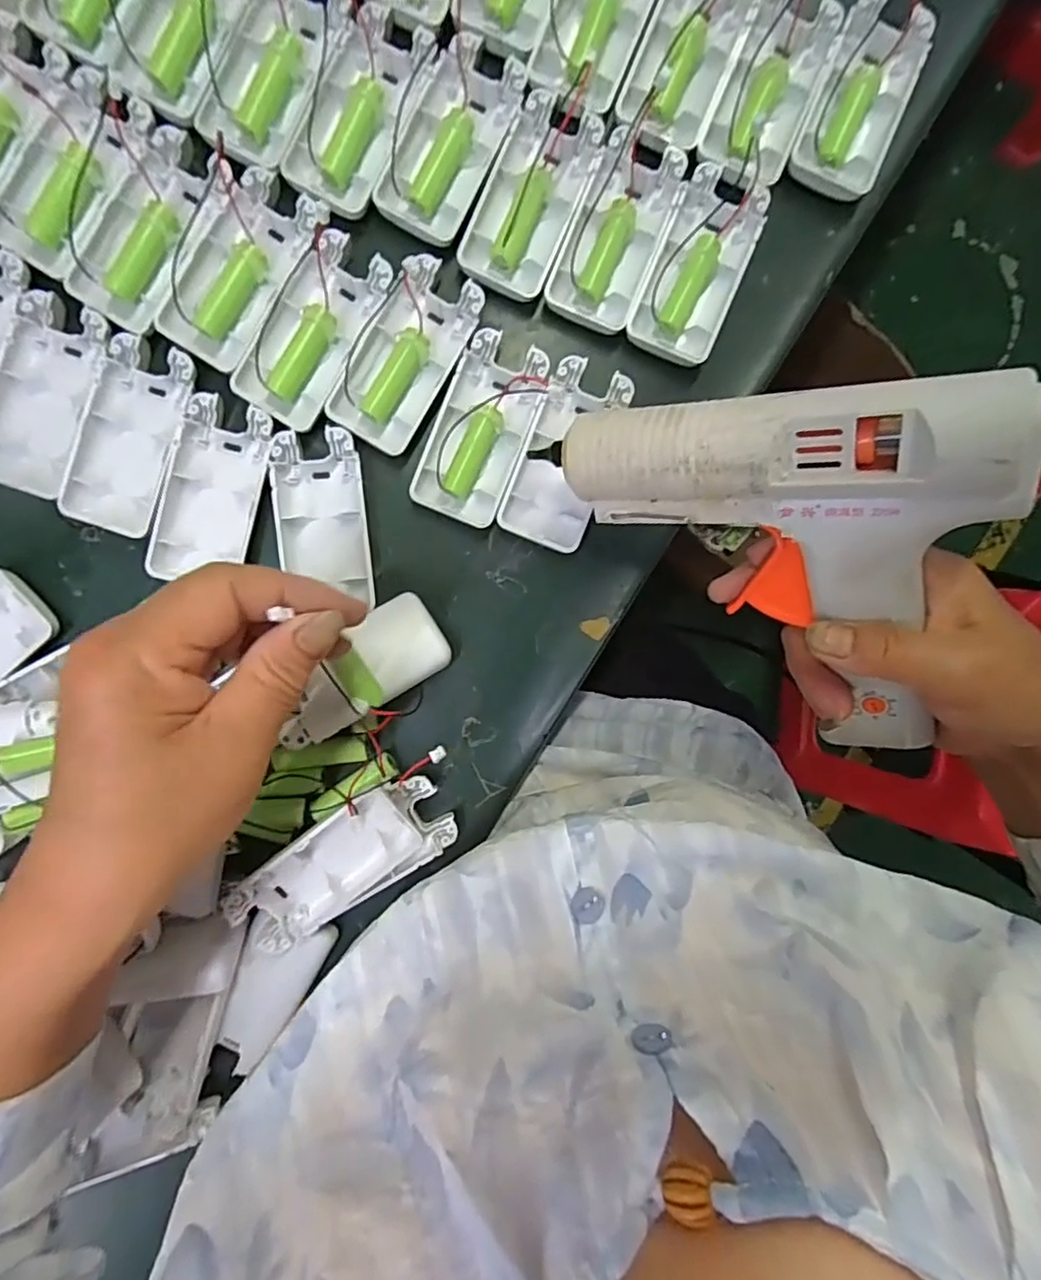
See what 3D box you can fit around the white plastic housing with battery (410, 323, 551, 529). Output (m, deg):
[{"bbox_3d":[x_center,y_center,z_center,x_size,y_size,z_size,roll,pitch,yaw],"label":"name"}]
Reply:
[{"bbox_3d":[-0.020,-0.109,0.324,0.047,0.016,0.093,22,93,-3],"label":"white plastic housing with battery"}]

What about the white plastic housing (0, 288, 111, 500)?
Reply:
[{"bbox_3d":[-0.240,-0.122,0.312,0.045,0.013,0.094,21,93,-3],"label":"white plastic housing"}]

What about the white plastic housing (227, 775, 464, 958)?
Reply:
[{"bbox_3d":[-0.090,0.115,0.320,0.109,0.032,0.048,-29,94,0],"label":"white plastic housing"}]

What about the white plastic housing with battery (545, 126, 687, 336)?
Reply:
[{"bbox_3d":[0.050,-0.207,0.319,0.047,0.017,0.091,23,93,-3],"label":"white plastic housing with battery"}]

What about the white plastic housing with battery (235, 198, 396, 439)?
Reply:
[{"bbox_3d":[-0.106,-0.159,0.317,0.046,0.017,0.098,29,93,-3],"label":"white plastic housing with battery"}]

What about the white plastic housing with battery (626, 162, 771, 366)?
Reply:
[{"bbox_3d":[0.091,-0.191,0.320,0.045,0.016,0.091,22,93,-3],"label":"white plastic housing with battery"}]

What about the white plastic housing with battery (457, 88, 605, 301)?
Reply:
[{"bbox_3d":[0.004,-0.223,0.316,0.044,0.020,0.091,23,93,-3],"label":"white plastic housing with battery"}]

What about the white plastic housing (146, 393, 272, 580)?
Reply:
[{"bbox_3d":[-0.157,-0.075,0.320,0.044,0.017,0.092,15,93,-3],"label":"white plastic housing"}]

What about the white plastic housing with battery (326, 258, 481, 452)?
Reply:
[{"bbox_3d":[-0.059,-0.145,0.320,0.048,0.017,0.094,28,93,-3],"label":"white plastic housing with battery"}]

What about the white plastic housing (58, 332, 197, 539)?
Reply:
[{"bbox_3d":[-0.198,-0.102,0.321,0.045,0.022,0.095,20,93,-3],"label":"white plastic housing"}]

